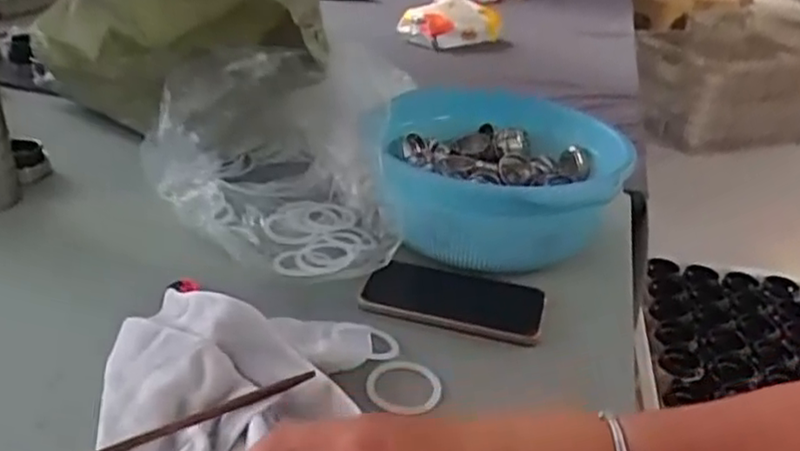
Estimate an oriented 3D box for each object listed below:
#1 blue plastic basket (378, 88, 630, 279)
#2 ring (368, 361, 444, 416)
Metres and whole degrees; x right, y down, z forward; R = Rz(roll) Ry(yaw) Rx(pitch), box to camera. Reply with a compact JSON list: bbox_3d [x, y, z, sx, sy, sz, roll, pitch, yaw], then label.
[{"bbox_3d":[0.104,-0.050,0.753,0.242,0.120,0.286,5,29,1],"label":"blue plastic basket"},{"bbox_3d":[0.004,0.125,0.539,0.059,0.011,0.059,4,30,-2],"label":"ring"}]

